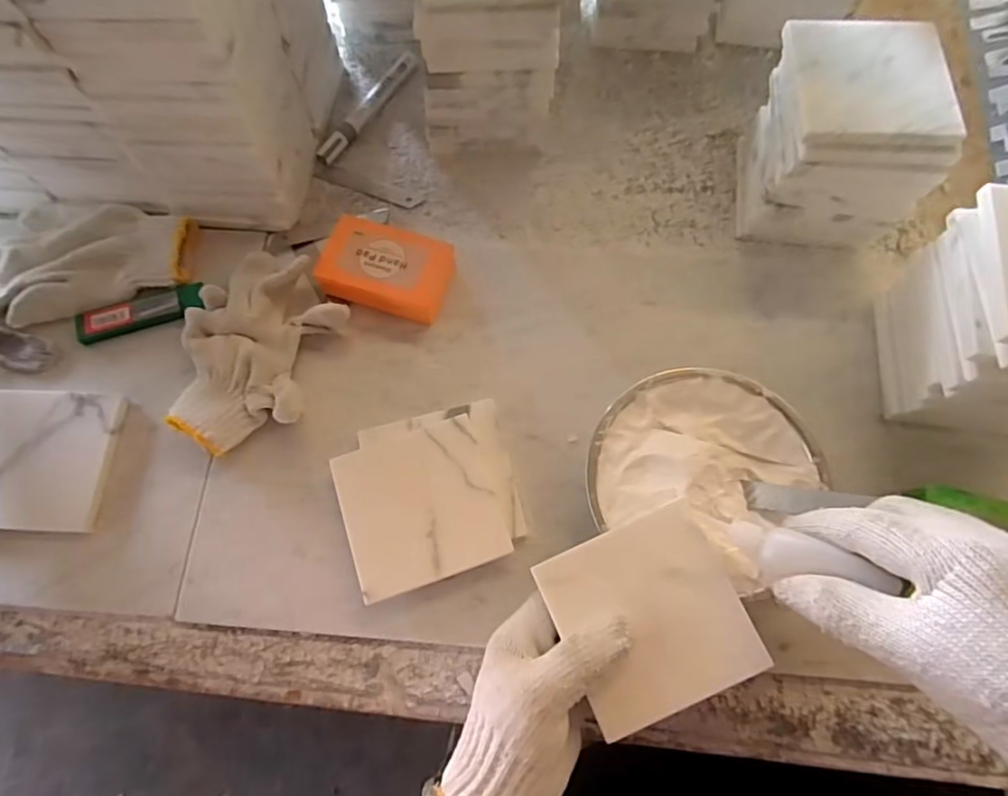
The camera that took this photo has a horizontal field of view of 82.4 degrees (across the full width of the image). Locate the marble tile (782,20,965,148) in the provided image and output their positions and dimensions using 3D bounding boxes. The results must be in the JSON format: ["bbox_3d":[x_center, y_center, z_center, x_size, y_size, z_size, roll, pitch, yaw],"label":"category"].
[{"bbox_3d":[0.246,-0.213,0.386,0.100,0.009,0.105,2,71,0],"label":"marble tile"}]

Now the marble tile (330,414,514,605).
[{"bbox_3d":[-0.057,0.072,0.388,0.100,0.006,0.101,-18,71,-5],"label":"marble tile"}]

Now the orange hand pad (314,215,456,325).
[{"bbox_3d":[-0.089,-0.099,0.448,0.093,0.036,0.067,14,71,6],"label":"orange hand pad"}]

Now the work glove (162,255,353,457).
[{"bbox_3d":[-0.185,-0.036,0.427,0.112,0.032,0.157,15,71,6],"label":"work glove"}]

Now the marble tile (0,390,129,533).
[{"bbox_3d":[-0.334,0.044,0.413,0.103,0.014,0.098,3,71,2],"label":"marble tile"}]

